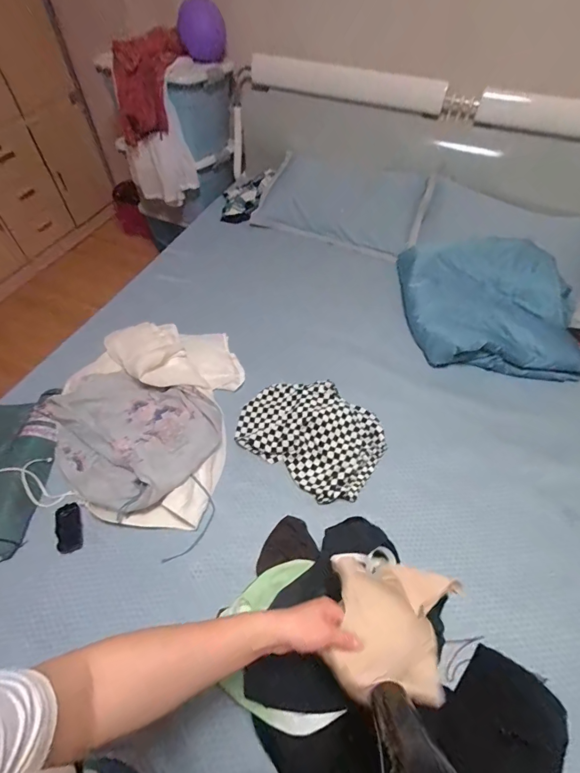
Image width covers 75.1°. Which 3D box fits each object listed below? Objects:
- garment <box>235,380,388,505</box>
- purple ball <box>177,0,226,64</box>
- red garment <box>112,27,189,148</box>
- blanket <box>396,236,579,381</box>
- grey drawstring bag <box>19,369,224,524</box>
[{"bbox_3d":[0.055,0.118,1.027,0.383,0.056,0.278,32,60,20],"label":"garment"},{"bbox_3d":[-0.307,-1.247,1.328,0.150,0.181,0.183,-4,54,-4],"label":"purple ball"},{"bbox_3d":[-0.523,-1.111,1.442,0.297,0.355,0.269,-15,56,-11],"label":"red garment"},{"bbox_3d":[0.647,-0.281,1.253,0.517,0.165,0.471,5,54,3],"label":"blanket"},{"bbox_3d":[-0.421,0.108,0.990,0.439,0.082,0.356,32,60,20],"label":"grey drawstring bag"}]

